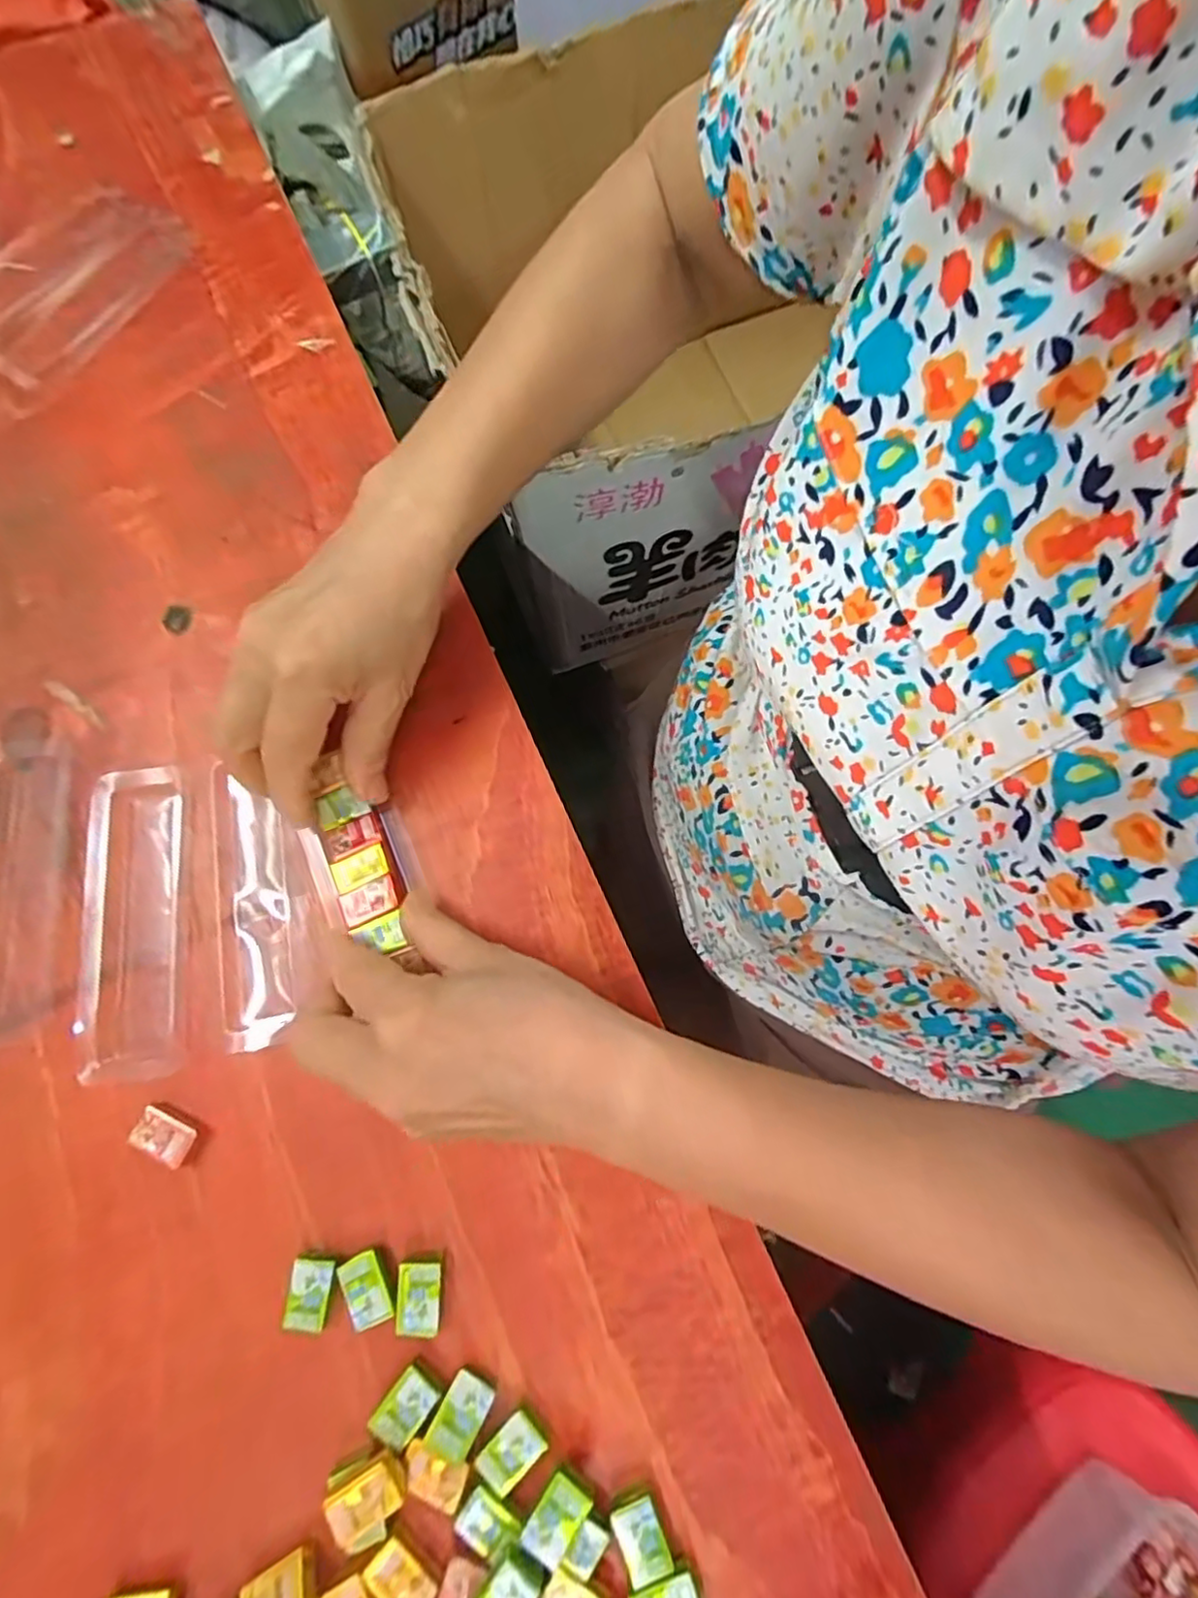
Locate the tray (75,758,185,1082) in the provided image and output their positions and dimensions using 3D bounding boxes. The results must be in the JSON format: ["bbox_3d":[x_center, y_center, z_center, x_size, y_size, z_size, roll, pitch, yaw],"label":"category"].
[{"bbox_3d":[-0.216,0.054,0.289,0.043,0.009,0.138,-8,76,-3],"label":"tray"}]

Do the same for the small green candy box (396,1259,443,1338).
[{"bbox_3d":[-0.072,0.201,0.254,0.018,0.004,0.025,-4,76,-2],"label":"small green candy box"}]

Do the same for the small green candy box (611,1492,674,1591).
[{"bbox_3d":[0.016,0.276,0.236,0.017,0.006,0.025,-20,77,-5],"label":"small green candy box"}]

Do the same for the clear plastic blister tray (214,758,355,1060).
[{"bbox_3d":[-0.154,0.046,0.292,0.047,0.007,0.123,-13,77,-4],"label":"clear plastic blister tray"}]

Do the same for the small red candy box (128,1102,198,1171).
[{"bbox_3d":[-0.184,0.142,0.269,0.027,0.009,0.016,30,78,6],"label":"small red candy box"}]

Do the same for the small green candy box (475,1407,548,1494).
[{"bbox_3d":[-0.033,0.249,0.242,0.024,0.005,0.016,-40,80,-10],"label":"small green candy box"}]

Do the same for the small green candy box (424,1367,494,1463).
[{"bbox_3d":[-0.053,0.236,0.243,0.017,0.004,0.025,20,58,18],"label":"small green candy box"}]

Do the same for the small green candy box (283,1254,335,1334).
[{"bbox_3d":[-0.116,0.198,0.254,0.017,0.006,0.024,3,76,0],"label":"small green candy box"}]

